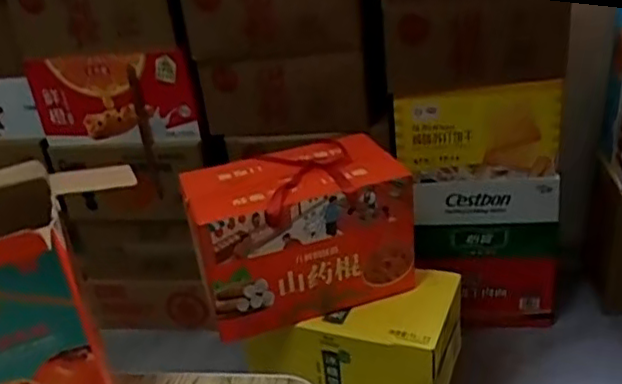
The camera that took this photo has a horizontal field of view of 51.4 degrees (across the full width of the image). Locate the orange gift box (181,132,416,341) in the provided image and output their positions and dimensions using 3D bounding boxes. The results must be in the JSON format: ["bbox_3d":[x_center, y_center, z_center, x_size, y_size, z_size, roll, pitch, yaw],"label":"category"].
[{"bbox_3d":[-0.027,0.072,1.390,0.433,0.261,0.292,-13,27,-12],"label":"orange gift box"}]

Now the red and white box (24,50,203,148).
[{"bbox_3d":[-0.573,-0.271,1.864,0.495,0.259,0.086,1,28,17],"label":"red and white box"}]

